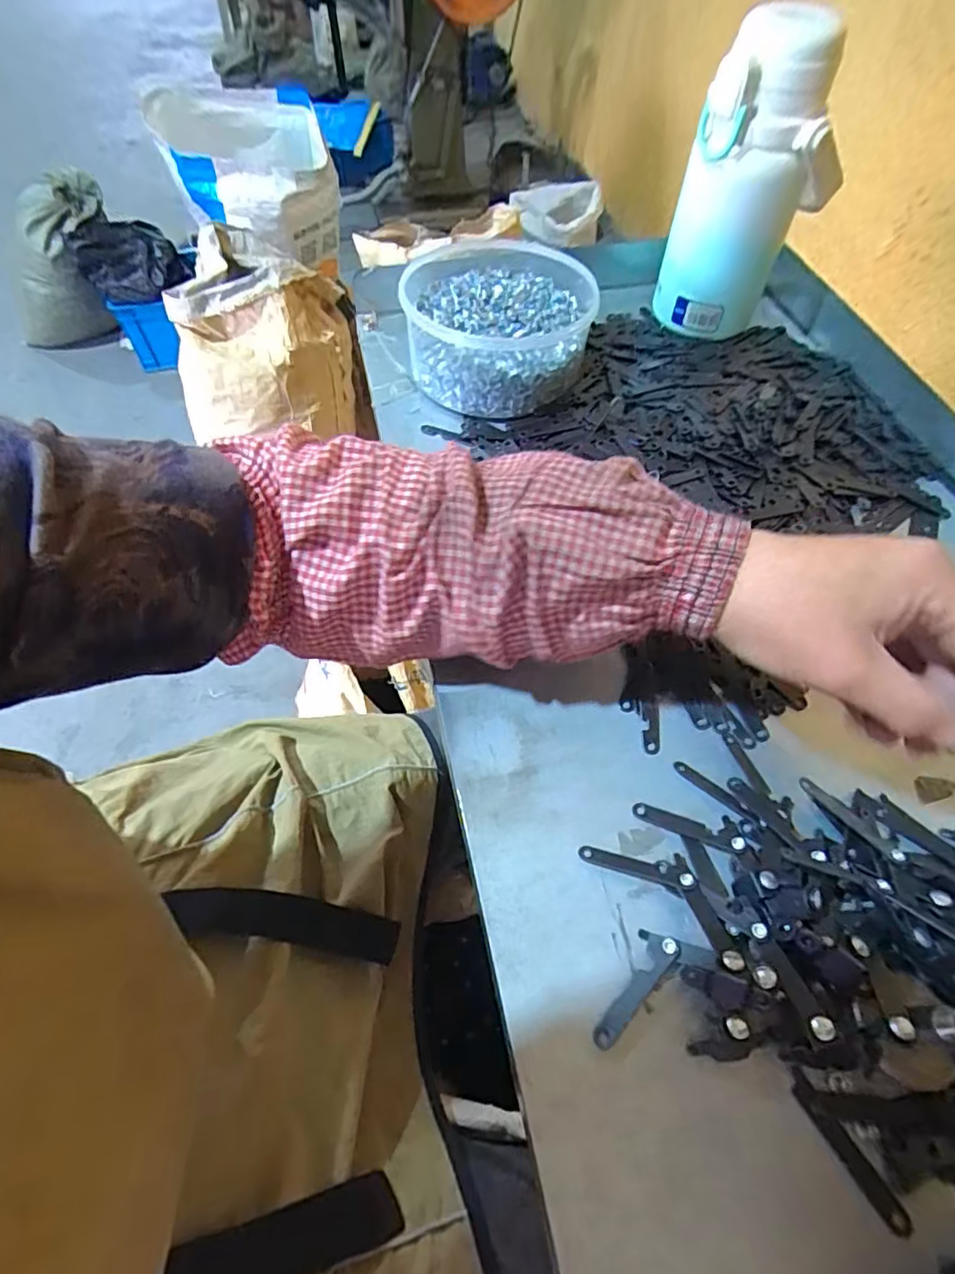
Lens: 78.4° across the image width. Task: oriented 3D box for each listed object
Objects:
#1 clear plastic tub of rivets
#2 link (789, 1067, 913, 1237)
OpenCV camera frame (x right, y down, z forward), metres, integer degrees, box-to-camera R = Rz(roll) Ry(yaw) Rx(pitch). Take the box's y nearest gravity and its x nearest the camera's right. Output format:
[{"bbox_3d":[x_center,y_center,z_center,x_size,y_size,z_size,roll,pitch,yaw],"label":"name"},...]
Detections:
[{"bbox_3d":[0.020,-0.257,0.480,0.150,0.063,0.165,0,57,0],"label":"clear plastic tub of rivets"},{"bbox_3d":[0.140,0.194,0.221,0.009,0.004,0.052,-28,61,-17],"label":"link"}]

